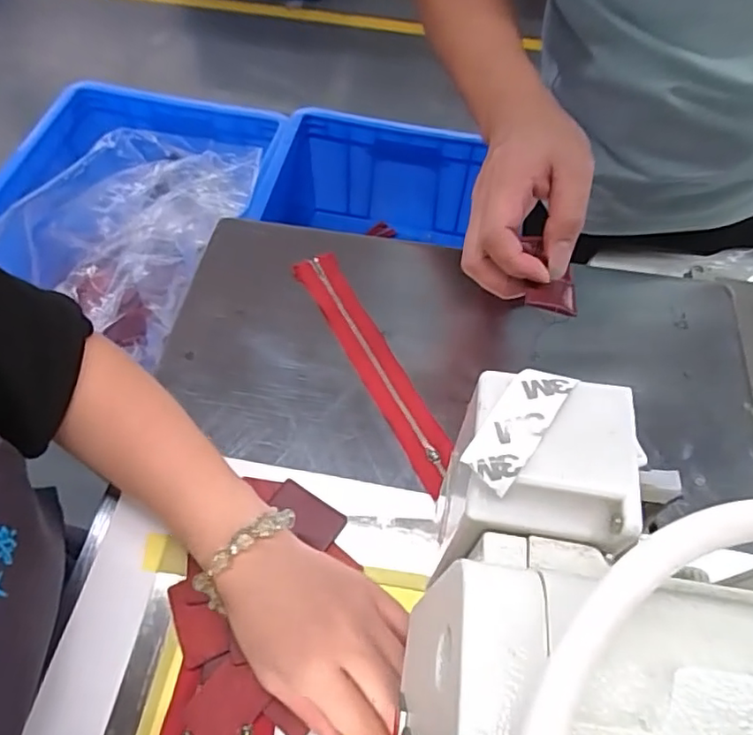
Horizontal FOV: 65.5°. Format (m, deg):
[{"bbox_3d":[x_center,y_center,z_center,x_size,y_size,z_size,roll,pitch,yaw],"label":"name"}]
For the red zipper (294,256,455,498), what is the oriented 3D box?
[{"bbox_3d":[-0.002,-0.006,0.462,0.034,0.008,0.224,-25,63,-15],"label":"red zipper"}]

